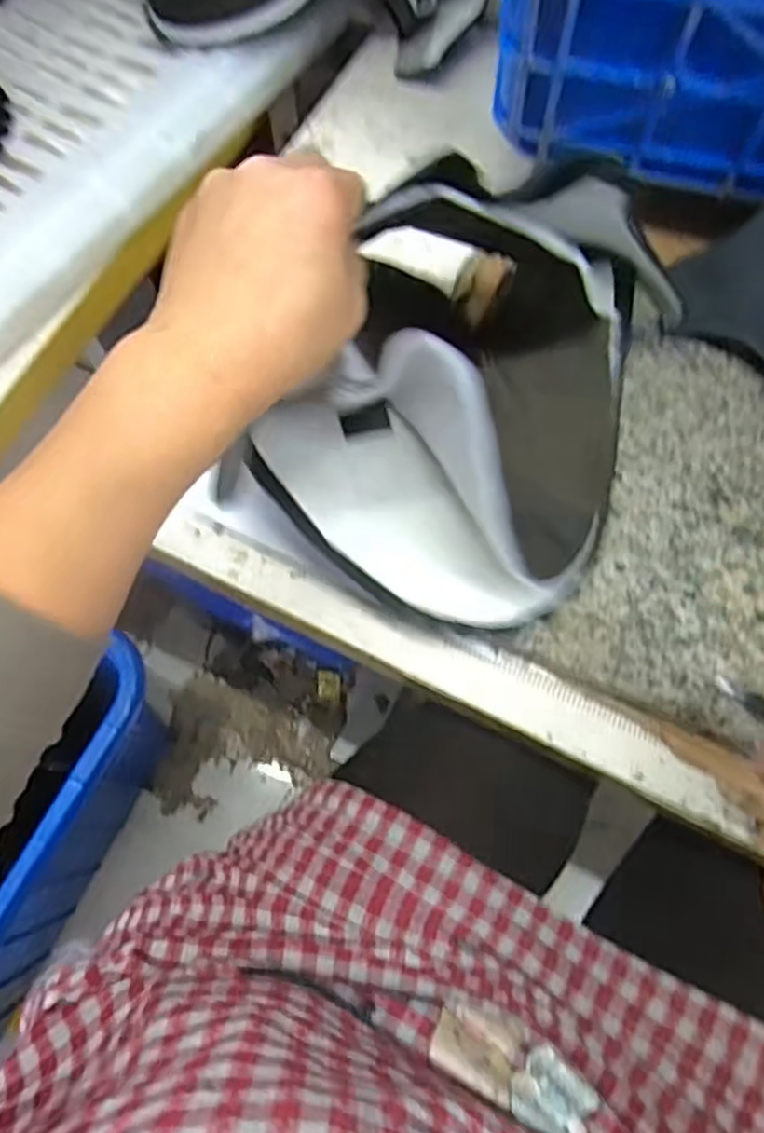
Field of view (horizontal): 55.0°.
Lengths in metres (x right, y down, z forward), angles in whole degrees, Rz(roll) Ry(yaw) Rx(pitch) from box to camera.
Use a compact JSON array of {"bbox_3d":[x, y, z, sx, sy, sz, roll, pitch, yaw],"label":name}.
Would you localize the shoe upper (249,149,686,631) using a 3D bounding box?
[{"bbox_3d":[0.070,-0.101,0.385,0.240,0.151,0.180,-41,75,-14],"label":"shoe upper"}]

